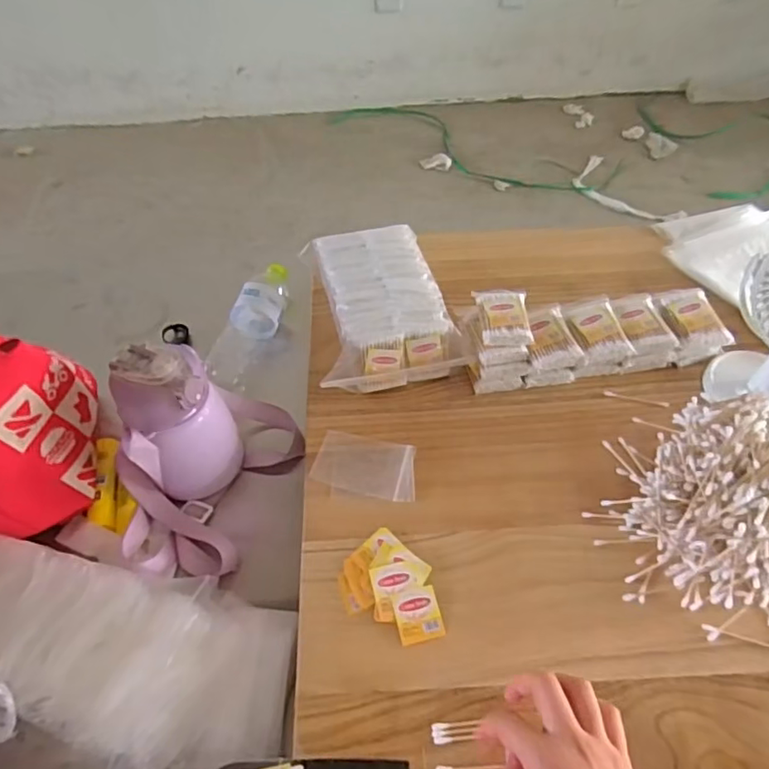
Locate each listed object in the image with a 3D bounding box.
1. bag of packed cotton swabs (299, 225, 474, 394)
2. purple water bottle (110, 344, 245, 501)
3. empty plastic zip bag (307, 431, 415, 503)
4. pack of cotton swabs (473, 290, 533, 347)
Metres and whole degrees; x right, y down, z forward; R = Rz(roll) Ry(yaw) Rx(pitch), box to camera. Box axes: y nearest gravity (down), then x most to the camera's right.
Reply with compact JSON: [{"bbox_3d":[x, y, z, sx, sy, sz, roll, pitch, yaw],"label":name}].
[{"bbox_3d":[-0.009,-0.100,0.692,0.161,0.071,0.215,-12,52,-9],"label":"bag of packed cotton swabs"},{"bbox_3d":[-0.208,0.035,0.575,0.096,0.158,0.090,-13,52,-11],"label":"purple water bottle"},{"bbox_3d":[-0.018,0.084,0.591,0.106,0.007,0.065,12,54,10],"label":"empty plastic zip bag"},{"bbox_3d":[0.136,-0.081,0.652,0.059,0.018,0.084,-3,50,-3],"label":"pack of cotton swabs"}]

